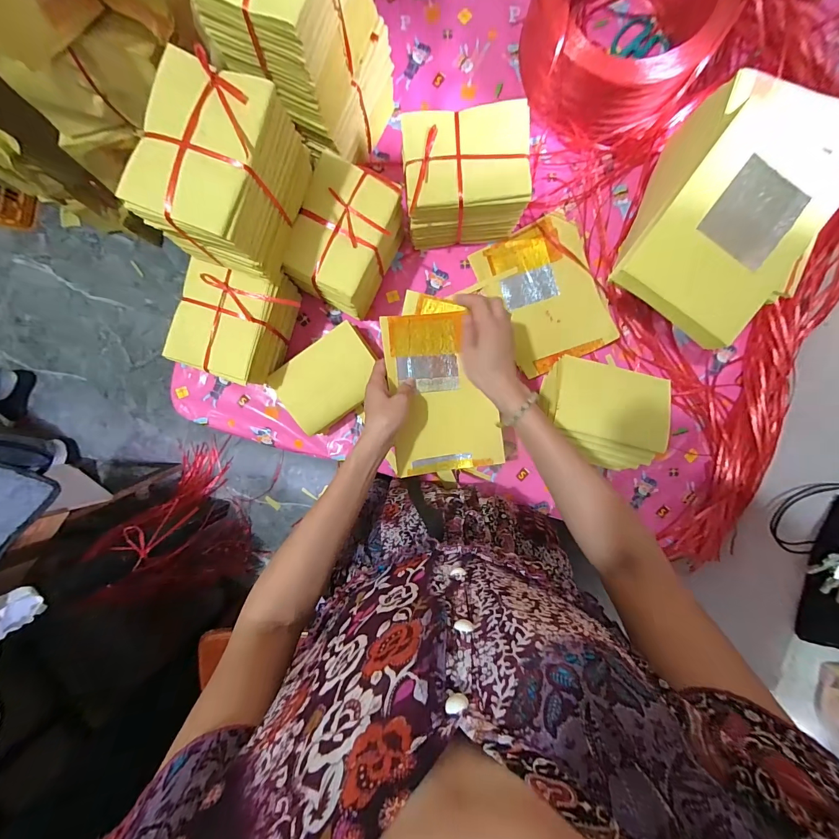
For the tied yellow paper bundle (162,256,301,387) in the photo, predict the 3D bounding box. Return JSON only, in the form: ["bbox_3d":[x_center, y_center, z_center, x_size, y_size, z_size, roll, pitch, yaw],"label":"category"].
[{"bbox_3d":[-0.263,-0.143,0.546,0.131,0.120,0.161,18,93,0],"label":"tied yellow paper bundle"}]

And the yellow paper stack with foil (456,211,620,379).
[{"bbox_3d":[0.211,-0.207,0.605,0.177,0.017,0.229,-25,92,2],"label":"yellow paper stack with foil"}]

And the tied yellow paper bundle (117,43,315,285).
[{"bbox_3d":[-0.223,-0.276,0.421,0.119,0.126,0.168,18,93,0],"label":"tied yellow paper bundle"}]

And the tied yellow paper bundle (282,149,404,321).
[{"bbox_3d":[-0.110,-0.264,0.551,0.117,0.138,0.168,28,93,-1],"label":"tied yellow paper bundle"}]

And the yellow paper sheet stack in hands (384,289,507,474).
[{"bbox_3d":[0.031,-0.051,0.521,0.155,0.033,0.255,-6,93,1],"label":"yellow paper sheet stack in hands"}]

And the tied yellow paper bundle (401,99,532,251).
[{"bbox_3d":[0.065,-0.345,0.538,0.164,0.138,0.127,-6,93,1],"label":"tied yellow paper bundle"}]

